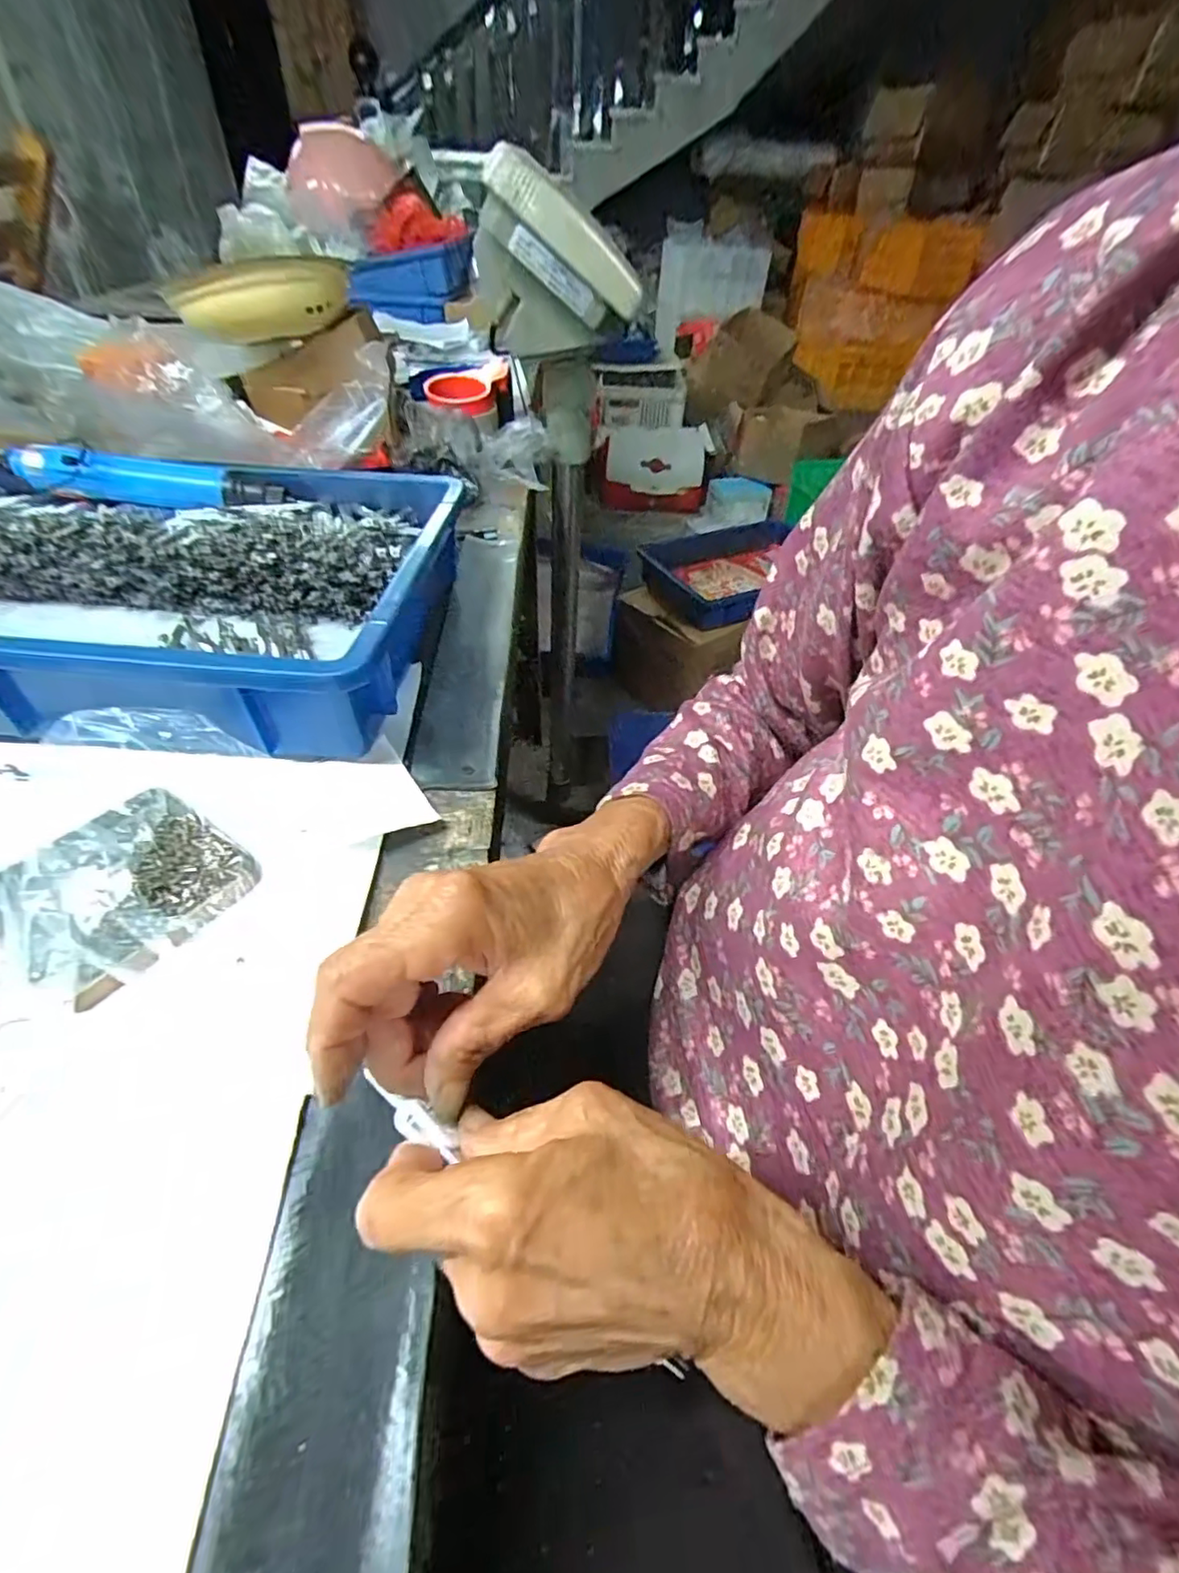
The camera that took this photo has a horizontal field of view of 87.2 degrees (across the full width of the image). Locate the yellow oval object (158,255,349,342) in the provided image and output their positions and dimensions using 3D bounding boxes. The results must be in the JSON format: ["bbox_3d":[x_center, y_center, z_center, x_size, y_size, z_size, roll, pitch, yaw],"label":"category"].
[{"bbox_3d":[-0.353,-0.528,0.675,0.187,0.068,0.056,-17,48,-19],"label":"yellow oval object"}]

